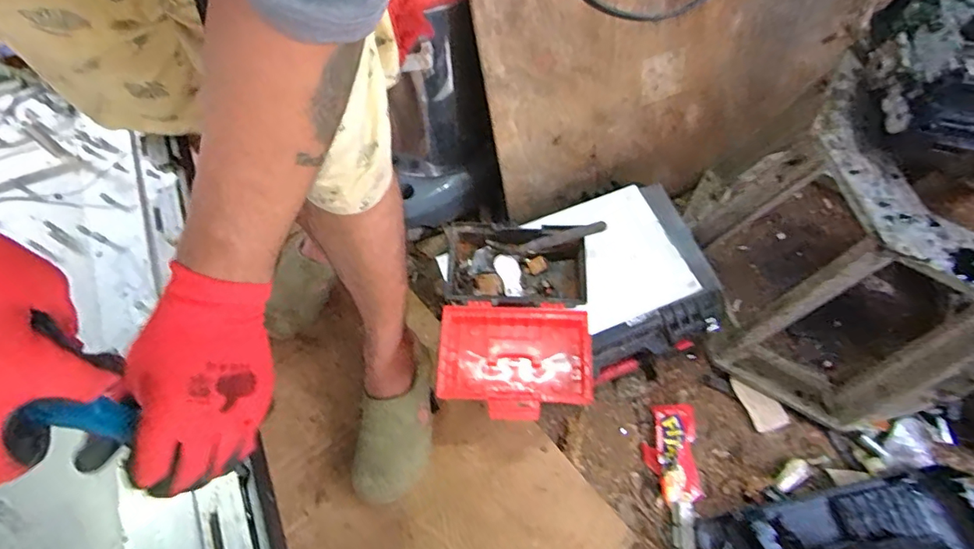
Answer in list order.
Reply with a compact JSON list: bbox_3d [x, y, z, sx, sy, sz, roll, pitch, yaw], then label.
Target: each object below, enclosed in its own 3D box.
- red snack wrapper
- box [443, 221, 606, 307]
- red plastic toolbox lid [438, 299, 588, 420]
[{"bbox_3d":[0.288,0.278,0.775,0.081,0.024,0.140,0,64,1],"label":"red snack wrapper"},{"bbox_3d":[0.053,-0.010,0.734,0.224,0.054,0.132,3,64,2],"label":"box"},{"bbox_3d":[0.036,0.116,0.669,0.205,0.046,0.149,1,64,1],"label":"red plastic toolbox lid"}]

